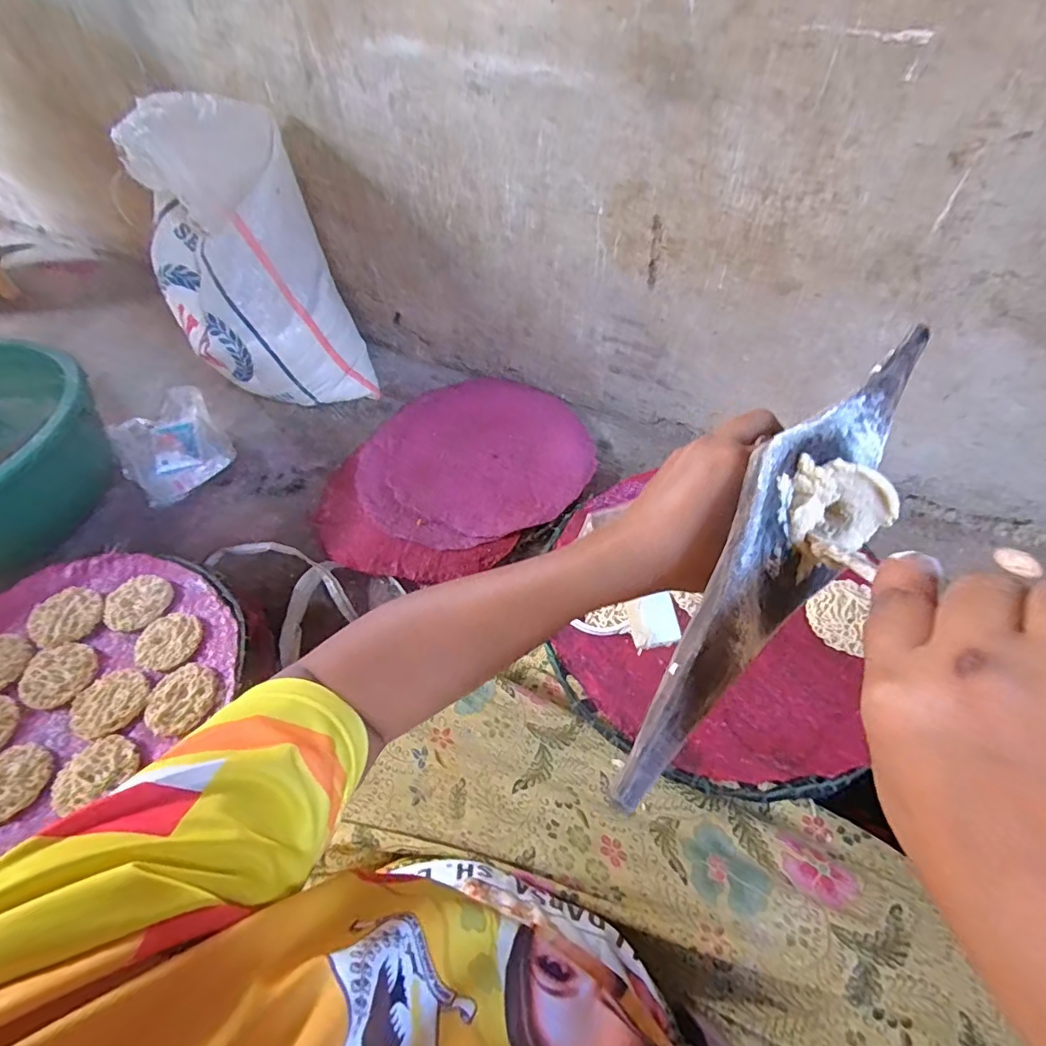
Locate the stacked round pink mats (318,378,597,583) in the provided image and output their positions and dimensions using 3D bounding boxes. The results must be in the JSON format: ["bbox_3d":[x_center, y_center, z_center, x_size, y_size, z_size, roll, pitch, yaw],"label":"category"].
[{"bbox_3d":[-0.119,-0.086,0.897,0.398,0.046,0.437,-1,53,2],"label":"stacked round pink mats"}]

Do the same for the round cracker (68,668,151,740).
[{"bbox_3d":[-0.453,0.196,0.577,0.083,0.008,0.074,9,54,9],"label":"round cracker"}]

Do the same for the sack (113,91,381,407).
[{"bbox_3d":[-0.470,-0.427,0.927,0.291,0.452,0.204,-14,53,-7],"label":"sack"}]

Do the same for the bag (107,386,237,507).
[{"bbox_3d":[-0.638,-0.143,0.957,0.171,0.086,0.221,-31,57,-19],"label":"bag"}]

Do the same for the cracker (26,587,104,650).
[{"bbox_3d":[-0.560,0.110,0.643,0.080,0.013,0.074,35,61,10],"label":"cracker"}]

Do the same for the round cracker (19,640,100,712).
[{"bbox_3d":[-0.526,0.171,0.597,0.066,0.014,0.070,-1,53,2],"label":"round cracker"}]

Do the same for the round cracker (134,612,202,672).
[{"bbox_3d":[-0.419,0.138,0.621,0.072,0.009,0.068,-1,53,2],"label":"round cracker"}]

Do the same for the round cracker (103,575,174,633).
[{"bbox_3d":[-0.479,0.097,0.654,0.070,0.012,0.072,-1,53,2],"label":"round cracker"}]

